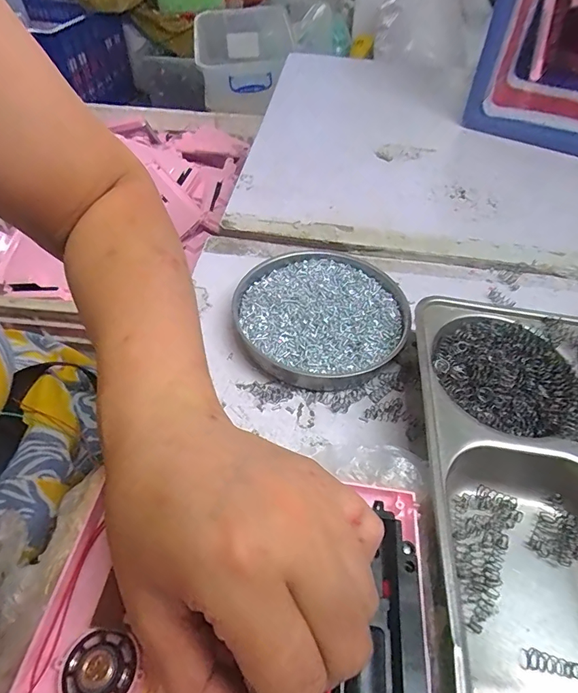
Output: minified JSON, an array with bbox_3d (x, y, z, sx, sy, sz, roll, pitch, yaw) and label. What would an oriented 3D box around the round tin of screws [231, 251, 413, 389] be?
[{"bbox_3d":[0.024,-0.029,0.344,0.133,0.020,0.127,1,50,-2],"label":"round tin of screws"}]

